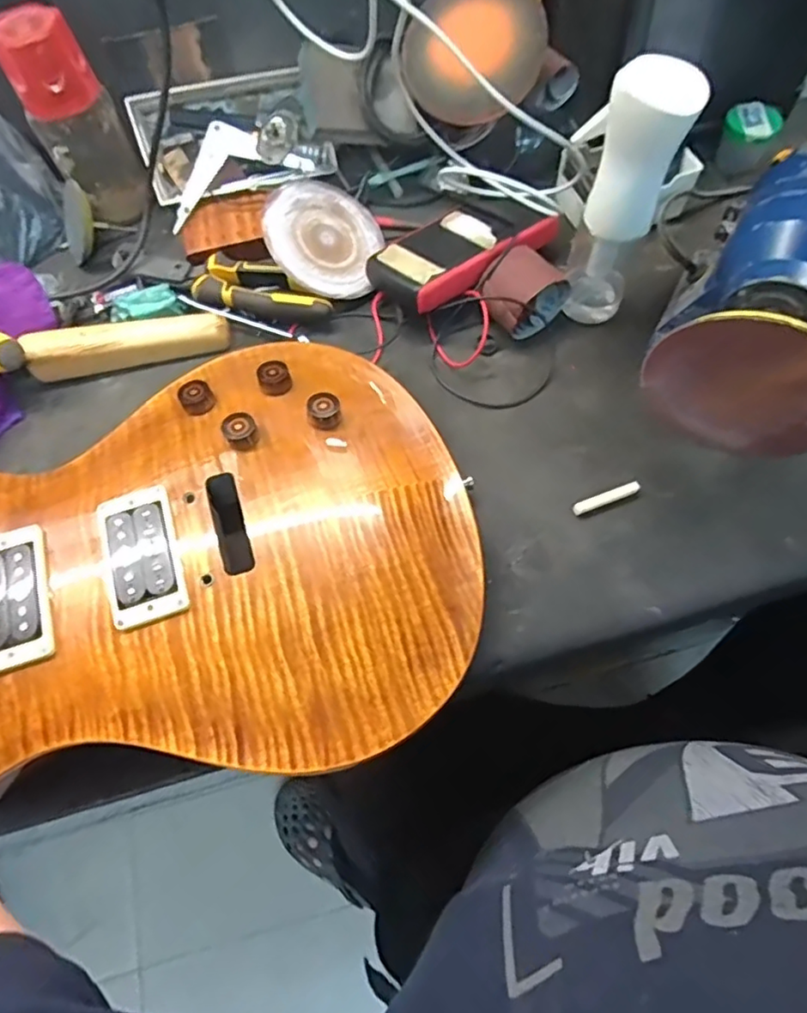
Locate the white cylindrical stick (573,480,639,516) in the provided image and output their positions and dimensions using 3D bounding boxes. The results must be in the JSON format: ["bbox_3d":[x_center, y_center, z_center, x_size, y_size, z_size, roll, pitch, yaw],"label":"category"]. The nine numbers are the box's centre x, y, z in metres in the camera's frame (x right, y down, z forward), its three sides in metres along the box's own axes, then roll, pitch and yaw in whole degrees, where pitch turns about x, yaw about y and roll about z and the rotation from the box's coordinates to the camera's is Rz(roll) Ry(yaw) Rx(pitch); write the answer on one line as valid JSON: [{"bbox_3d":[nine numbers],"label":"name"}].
[{"bbox_3d":[0.156,-0.007,0.458,0.052,0.007,0.010,-20,66,-7],"label":"white cylindrical stick"}]

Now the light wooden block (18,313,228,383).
[{"bbox_3d":[-0.238,-0.141,0.512,0.168,0.035,0.027,-12,68,-4],"label":"light wooden block"}]

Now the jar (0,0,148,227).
[{"bbox_3d":[-0.293,-0.344,0.537,0.071,0.159,0.058,-34,68,-12],"label":"jar"}]

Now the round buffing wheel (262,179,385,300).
[{"bbox_3d":[-0.073,-0.247,0.542,0.103,0.008,0.116,23,67,-23],"label":"round buffing wheel"}]

